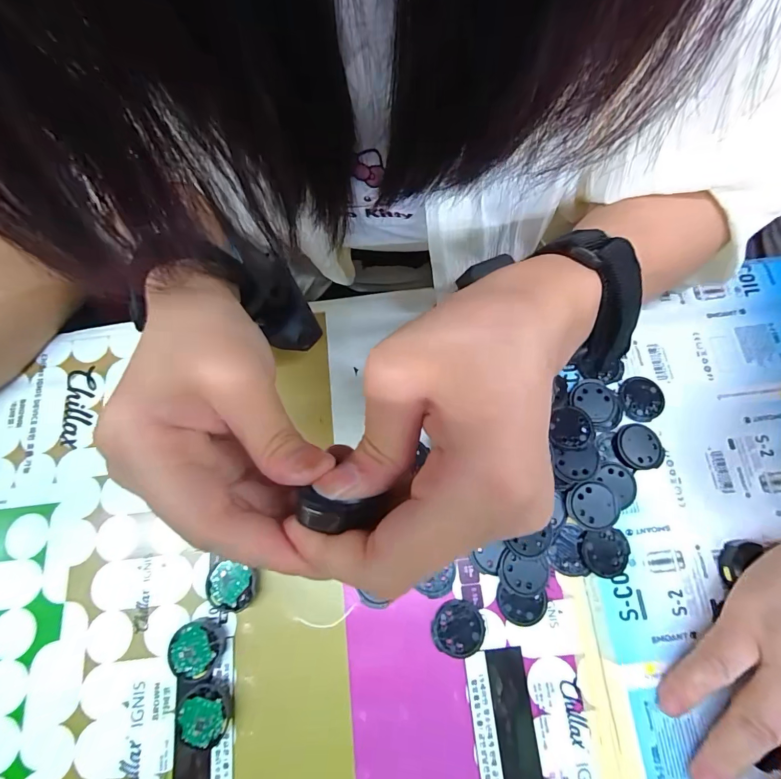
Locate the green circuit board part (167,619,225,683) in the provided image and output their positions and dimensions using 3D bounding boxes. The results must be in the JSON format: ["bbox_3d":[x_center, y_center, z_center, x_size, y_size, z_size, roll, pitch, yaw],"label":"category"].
[{"bbox_3d":[-0.113,0.152,0.219,0.028,0.010,0.030,0,75,2],"label":"green circuit board part"}]

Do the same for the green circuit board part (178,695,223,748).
[{"bbox_3d":[-0.105,0.184,0.210,0.024,0.010,0.023,0,75,2],"label":"green circuit board part"}]

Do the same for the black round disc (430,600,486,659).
[{"bbox_3d":[0.040,0.142,0.220,0.030,0.004,0.029,0,75,2],"label":"black round disc"}]

